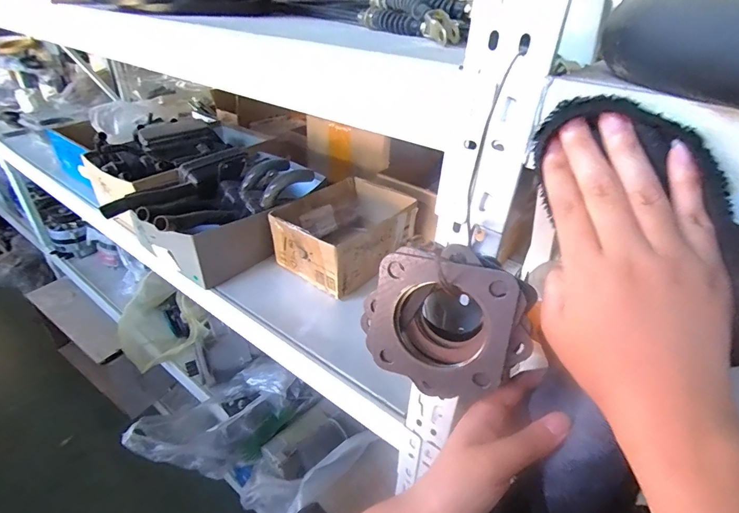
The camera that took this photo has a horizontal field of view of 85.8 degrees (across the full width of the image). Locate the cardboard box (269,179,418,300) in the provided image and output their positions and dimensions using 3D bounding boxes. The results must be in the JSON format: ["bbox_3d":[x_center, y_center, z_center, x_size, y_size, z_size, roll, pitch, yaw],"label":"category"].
[{"bbox_3d":[-0.045,-0.038,0.693,0.152,0.101,0.203,30,42,34],"label":"cardboard box"}]

